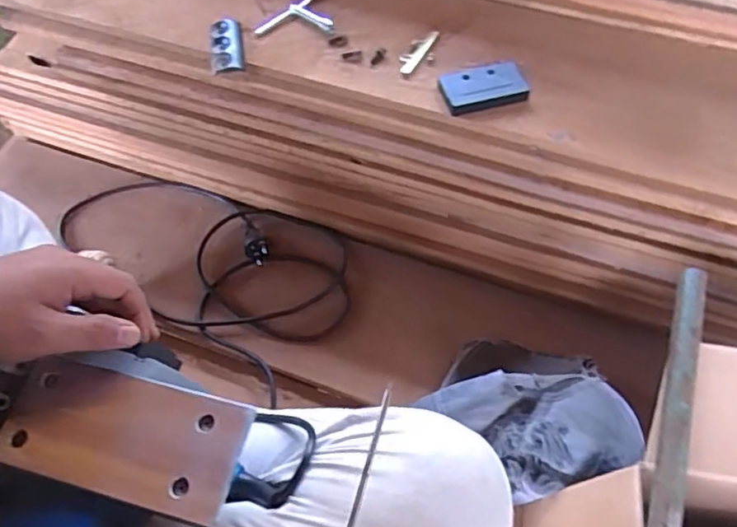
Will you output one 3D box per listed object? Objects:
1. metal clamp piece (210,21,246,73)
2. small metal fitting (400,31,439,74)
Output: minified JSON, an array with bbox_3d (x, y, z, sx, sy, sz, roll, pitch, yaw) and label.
[{"bbox_3d":[-0.149,-0.228,0.657,0.034,0.025,0.068,-8,58,-2],"label":"metal clamp piece"},{"bbox_3d":[0.053,-0.219,0.645,0.018,0.007,0.061,32,71,21],"label":"small metal fitting"}]

